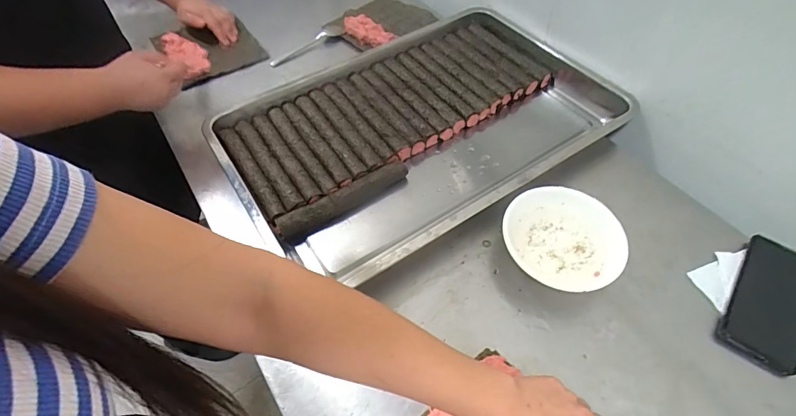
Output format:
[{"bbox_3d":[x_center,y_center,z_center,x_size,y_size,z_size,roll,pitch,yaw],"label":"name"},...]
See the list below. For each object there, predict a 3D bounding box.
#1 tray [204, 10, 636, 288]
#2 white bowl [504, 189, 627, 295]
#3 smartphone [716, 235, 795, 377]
[{"bbox_3d":[0.045,-0.139,0.658,0.602,0.055,0.395,-28,58,-15],"label":"tray"},{"bbox_3d":[0.207,0.044,0.521,0.147,0.048,0.141,-2,55,2],"label":"white bowl"},{"bbox_3d":[0.444,0.109,0.482,0.076,0.013,0.163,31,62,23],"label":"smartphone"}]

